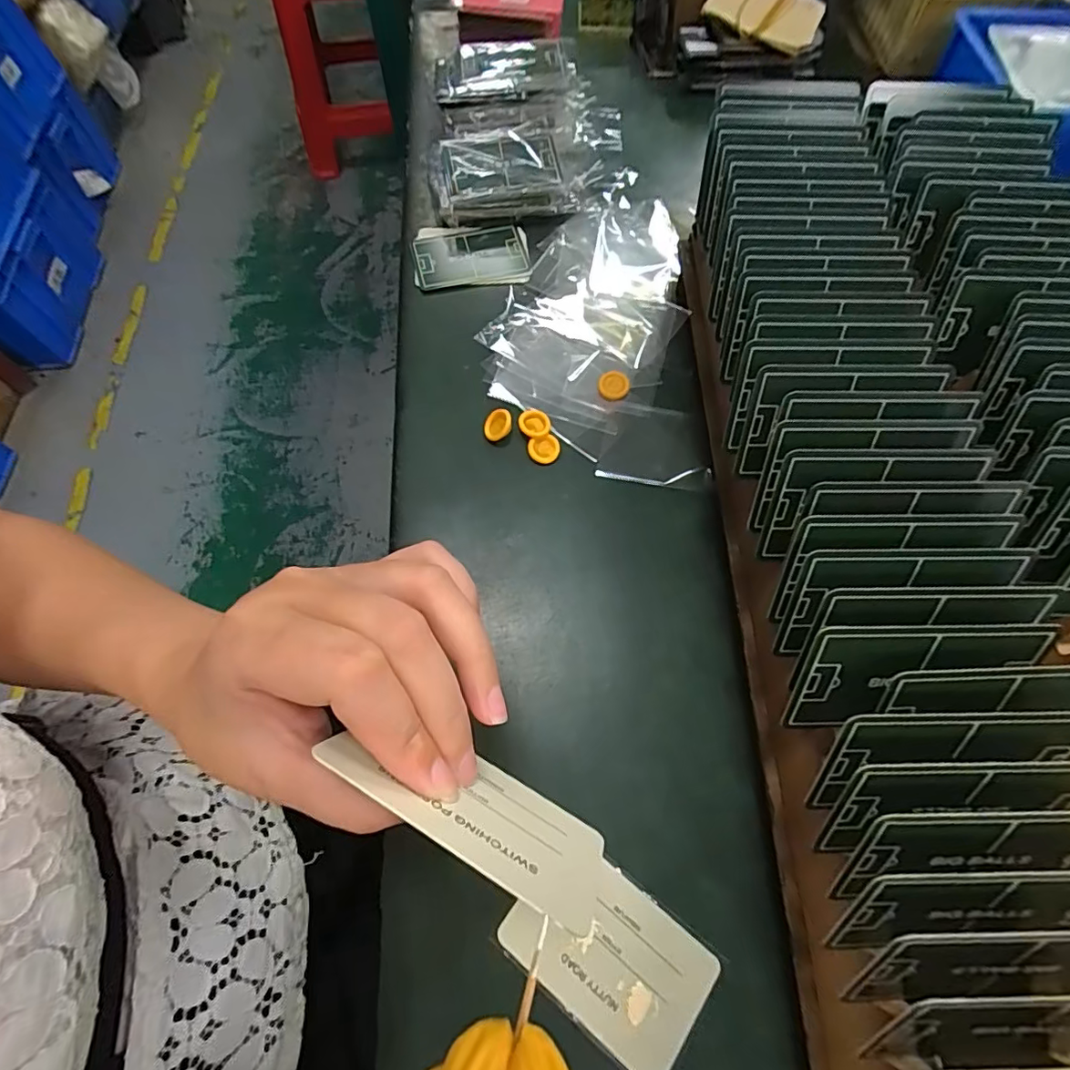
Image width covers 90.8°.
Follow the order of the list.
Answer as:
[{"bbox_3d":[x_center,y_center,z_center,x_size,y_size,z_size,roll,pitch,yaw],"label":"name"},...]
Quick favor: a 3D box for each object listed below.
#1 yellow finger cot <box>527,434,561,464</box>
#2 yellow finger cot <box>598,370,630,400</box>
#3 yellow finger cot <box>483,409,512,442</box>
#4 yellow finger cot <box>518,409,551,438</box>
[{"bbox_3d":[0.006,-0.053,0.332,0.020,0.005,0.017,-13,67,-5],"label":"yellow finger cot"},{"bbox_3d":[0.053,-0.100,0.350,0.021,0.004,0.019,-38,71,-14],"label":"yellow finger cot"},{"bbox_3d":[-0.023,-0.069,0.334,0.016,0.006,0.020,22,96,15],"label":"yellow finger cot"},{"bbox_3d":[0.000,-0.070,0.337,0.019,0.006,0.020,0,67,1],"label":"yellow finger cot"}]

